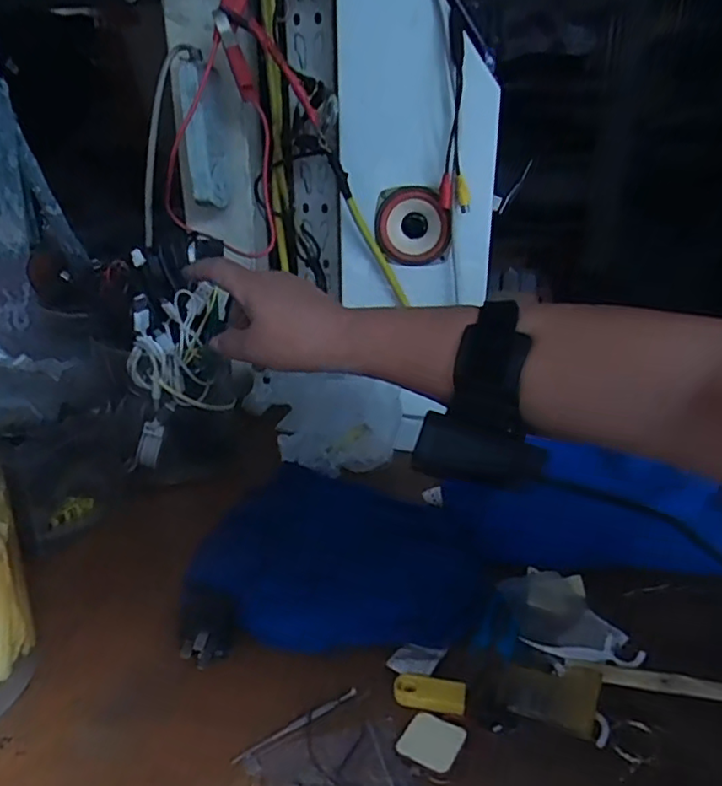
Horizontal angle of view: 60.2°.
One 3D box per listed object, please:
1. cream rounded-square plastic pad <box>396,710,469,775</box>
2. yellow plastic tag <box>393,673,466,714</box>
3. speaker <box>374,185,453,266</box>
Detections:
[{"bbox_3d":[0.037,0.181,0.326,0.030,0.004,0.029,14,27,27],"label":"cream rounded-square plastic pad"},{"bbox_3d":[0.039,0.169,0.352,0.040,0.004,0.018,5,24,10],"label":"yellow plastic tag"},{"bbox_3d":[0.052,-0.168,0.623,0.074,0.073,0.031,1,22,2],"label":"speaker"}]

